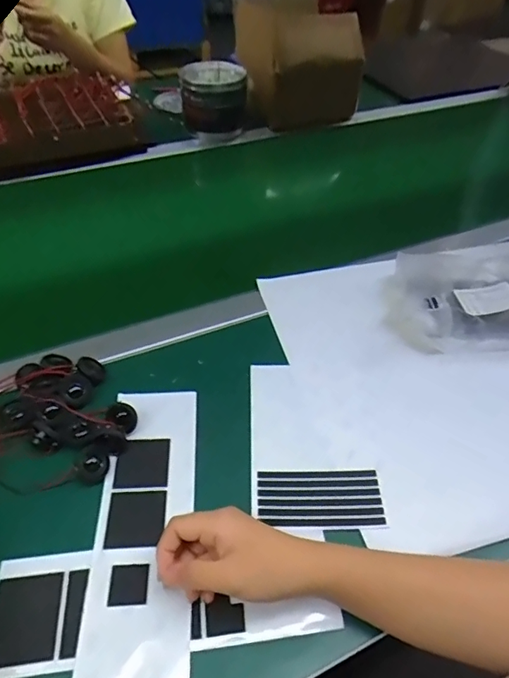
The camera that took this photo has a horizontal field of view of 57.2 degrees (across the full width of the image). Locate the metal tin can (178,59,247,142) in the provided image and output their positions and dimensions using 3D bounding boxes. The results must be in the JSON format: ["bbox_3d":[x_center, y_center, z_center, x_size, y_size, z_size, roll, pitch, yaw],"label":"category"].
[{"bbox_3d":[-0.077,-0.455,0.885,0.119,0.089,0.116,0,47,-3],"label":"metal tin can"}]

